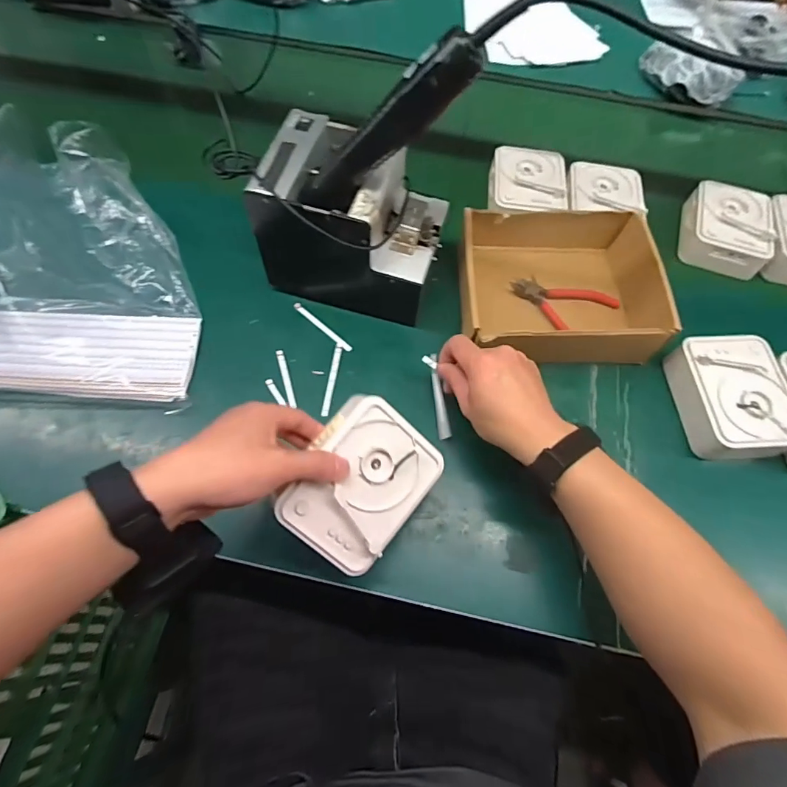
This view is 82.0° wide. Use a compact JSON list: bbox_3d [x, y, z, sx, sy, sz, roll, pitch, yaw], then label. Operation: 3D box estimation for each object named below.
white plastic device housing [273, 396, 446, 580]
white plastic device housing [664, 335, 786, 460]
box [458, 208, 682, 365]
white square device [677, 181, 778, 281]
[{"bbox_3d":[-0.025,0.073,0.372,0.099,0.019,0.124,43,77,-13],"label":"white plastic device housing"},{"bbox_3d":[0.365,0.005,0.489,0.097,0.056,0.135,-2,63,-4],"label":"white plastic device housing"},{"bbox_3d":[0.185,-0.124,0.530,0.218,0.085,0.190,-1,63,-4],"label":"box"},{"bbox_3d":[0.452,-0.224,0.615,0.101,0.041,0.129,15,63,5],"label":"white square device"}]

